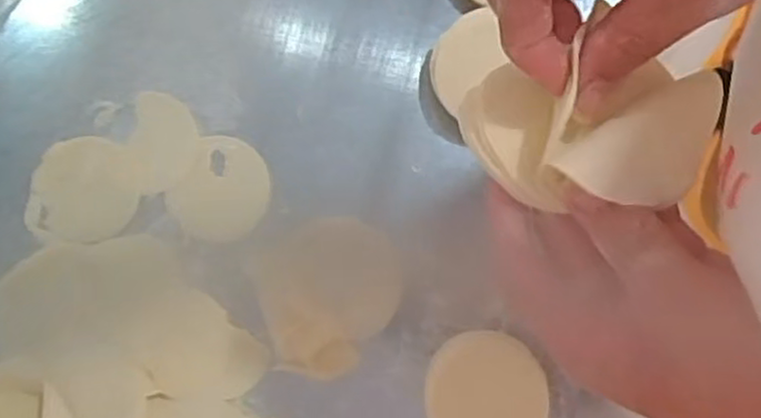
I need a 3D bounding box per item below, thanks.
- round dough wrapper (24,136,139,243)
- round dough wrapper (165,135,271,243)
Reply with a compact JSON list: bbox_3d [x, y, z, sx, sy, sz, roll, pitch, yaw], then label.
[{"bbox_3d":[-0.237,-0.016,0.578,0.085,0.006,0.082,-3,80,-1],"label":"round dough wrapper"},{"bbox_3d":[-0.126,-0.014,0.577,0.073,0.004,0.084,31,81,5],"label":"round dough wrapper"}]

